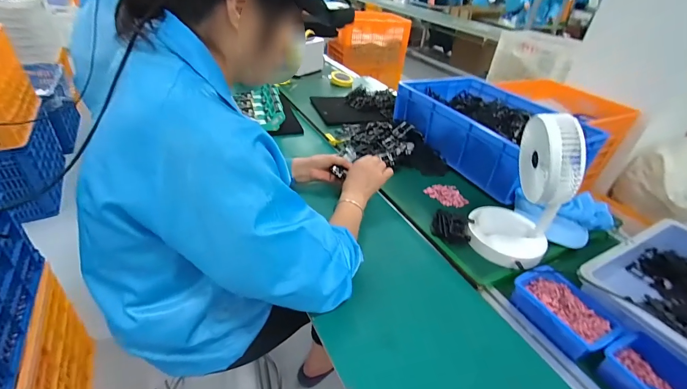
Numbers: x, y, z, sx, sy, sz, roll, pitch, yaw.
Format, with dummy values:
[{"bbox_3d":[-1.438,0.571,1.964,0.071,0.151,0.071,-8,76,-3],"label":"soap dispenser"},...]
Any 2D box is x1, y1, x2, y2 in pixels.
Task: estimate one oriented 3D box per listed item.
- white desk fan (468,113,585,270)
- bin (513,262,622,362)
[{"bbox_3d":[0.362,-0.005,0.656,0.150,0.305,0.145,25,39,24],"label":"white desk fan"},{"bbox_3d":[0.383,0.205,0.588,0.098,0.051,0.151,-11,38,-23],"label":"bin"}]

